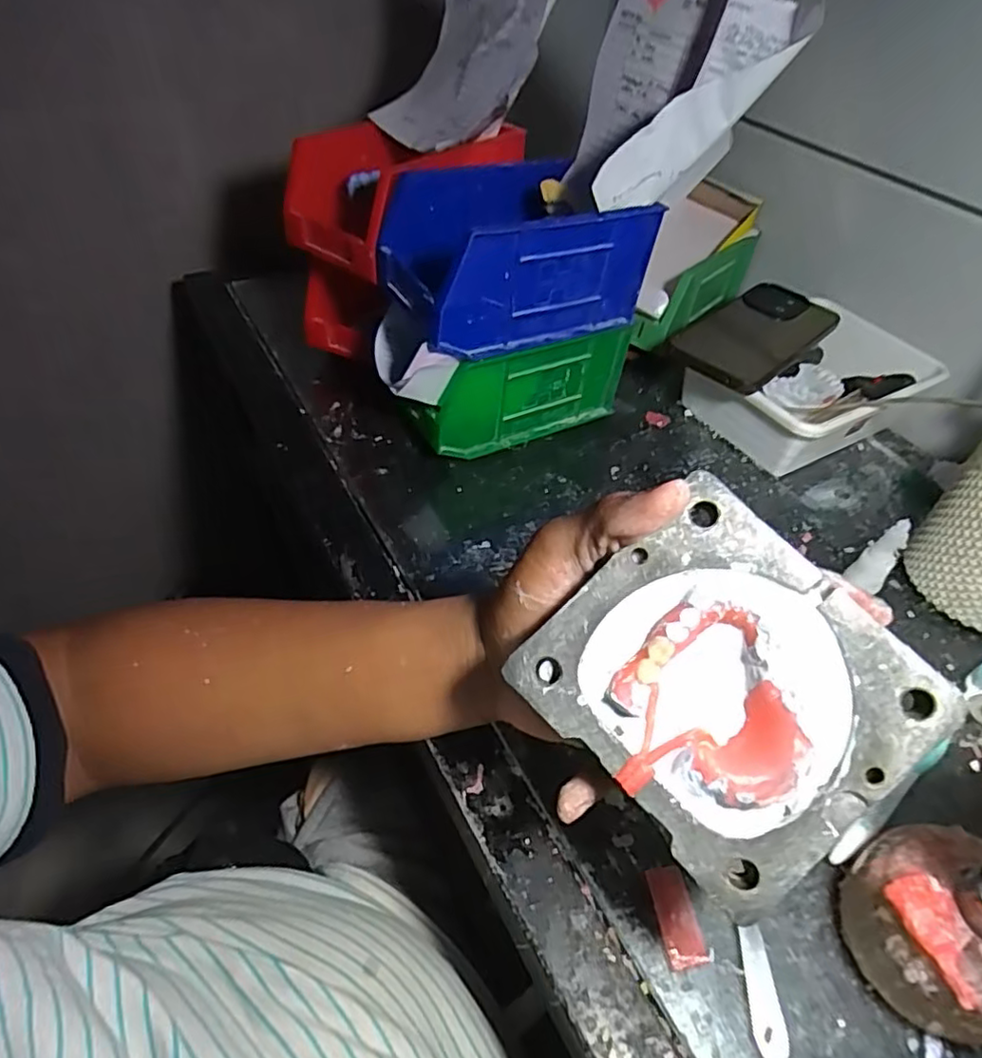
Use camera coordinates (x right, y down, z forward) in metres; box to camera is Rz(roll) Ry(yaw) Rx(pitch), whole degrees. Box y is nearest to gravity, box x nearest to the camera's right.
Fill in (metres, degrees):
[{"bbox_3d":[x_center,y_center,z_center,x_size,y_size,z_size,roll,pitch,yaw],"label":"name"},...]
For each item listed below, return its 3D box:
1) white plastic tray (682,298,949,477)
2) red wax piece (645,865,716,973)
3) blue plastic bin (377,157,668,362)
[{"bbox_3d":[0.268,-0.115,0.535,0.175,0.068,0.126,-18,52,-21],"label":"white plastic tray"},{"bbox_3d":[0.084,0.175,0.289,0.019,0.004,0.039,-6,48,-11],"label":"red wax piece"},{"bbox_3d":[0.015,-0.190,0.447,0.164,0.089,0.100,-20,52,-22],"label":"blue plastic bin"}]

